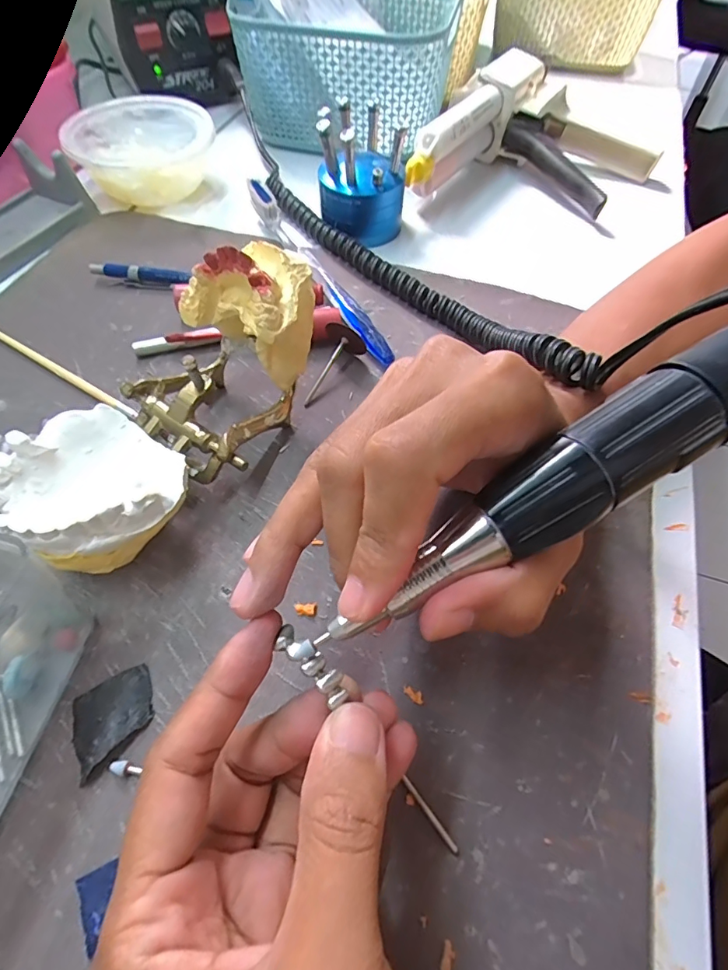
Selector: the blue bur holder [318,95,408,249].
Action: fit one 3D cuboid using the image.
[{"bbox_3d":[-0.001,-0.212,0.318,0.057,0.067,0.054,-1,59,-1],"label":"blue bur holder"}]

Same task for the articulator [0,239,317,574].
[{"bbox_3d":[-0.081,-0.033,0.204,0.065,0.077,0.148,30,63,16],"label":"articulator"}]

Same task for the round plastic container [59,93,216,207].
[{"bbox_3d":[-0.161,-0.252,0.358,0.095,0.044,0.103,-10,59,-6],"label":"round plastic container"}]

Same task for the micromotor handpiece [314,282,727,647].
[{"bbox_3d":[0.069,-0.010,0.131,0.179,0.022,0.026,-32,63,-2],"label":"micromotor handpiece"}]

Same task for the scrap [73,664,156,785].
[{"bbox_3d":[-0.091,0.084,0.172,0.028,0.006,0.028,-24,62,-15],"label":"scrap"}]

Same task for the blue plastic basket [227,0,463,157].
[{"bbox_3d":[-0.011,-0.344,0.395,0.156,0.081,0.122,12,59,7],"label":"blue plastic basket"}]

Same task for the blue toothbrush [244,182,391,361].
[{"bbox_3d":[-0.032,-0.138,0.301,0.011,0.023,0.181,-27,62,-16],"label":"blue toothbrush"}]

